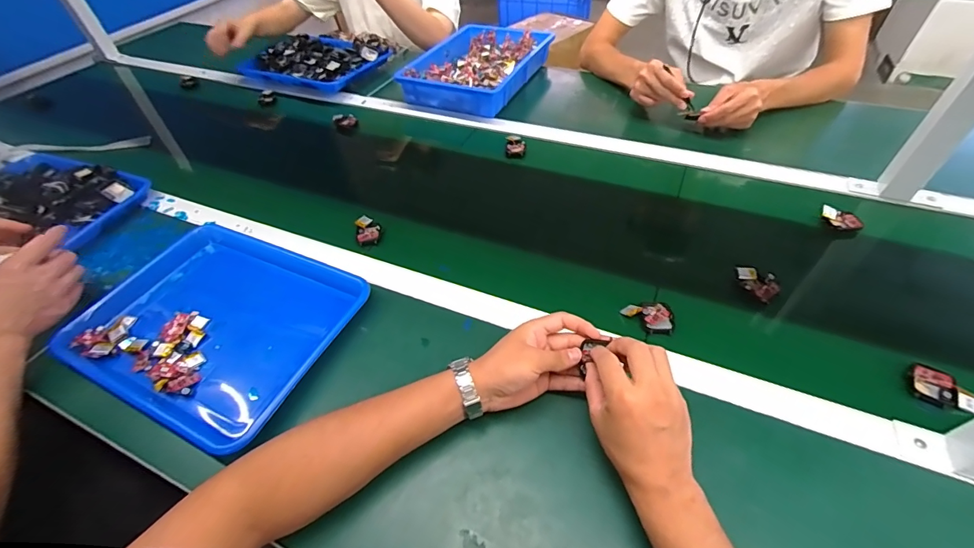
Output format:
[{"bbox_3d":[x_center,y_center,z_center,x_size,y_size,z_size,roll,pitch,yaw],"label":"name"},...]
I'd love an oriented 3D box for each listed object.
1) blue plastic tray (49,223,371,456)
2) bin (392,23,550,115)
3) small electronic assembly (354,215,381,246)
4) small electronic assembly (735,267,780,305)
[{"bbox_3d":[-0.347,0.059,0.561,0.337,0.042,0.275,17,53,18],"label":"blue plastic tray"},{"bbox_3d":[-0.015,-0.480,0.962,0.248,0.052,0.345,17,53,17],"label":"bin"},{"bbox_3d":[-0.188,-0.070,0.664,0.037,0.014,0.064,-14,50,-8],"label":"small electronic assembly"},{"bbox_3d":[0.358,0.009,0.553,0.041,0.011,0.056,-22,52,-14],"label":"small electronic assembly"}]

